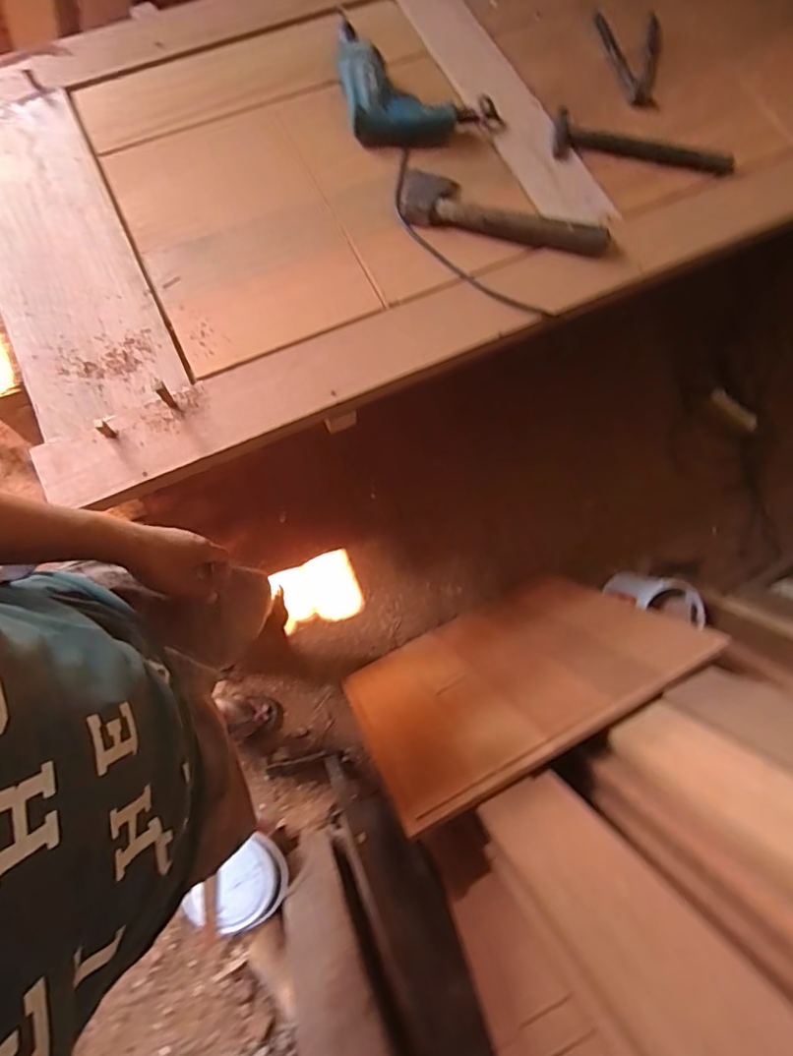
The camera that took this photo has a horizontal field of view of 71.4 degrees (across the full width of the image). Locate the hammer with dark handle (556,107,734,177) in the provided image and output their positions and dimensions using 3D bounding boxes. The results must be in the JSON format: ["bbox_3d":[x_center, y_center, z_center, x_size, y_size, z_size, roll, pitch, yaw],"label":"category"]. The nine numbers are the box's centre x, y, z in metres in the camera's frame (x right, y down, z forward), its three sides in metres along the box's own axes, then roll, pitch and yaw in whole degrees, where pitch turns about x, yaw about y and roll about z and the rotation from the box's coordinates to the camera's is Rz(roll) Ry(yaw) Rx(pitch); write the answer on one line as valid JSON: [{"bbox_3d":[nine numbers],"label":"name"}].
[{"bbox_3d":[0.397,-0.615,0.890,0.284,0.021,0.076,7,74,0],"label":"hammer with dark handle"}]

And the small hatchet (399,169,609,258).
[{"bbox_3d":[0.163,-0.484,0.839,0.314,0.031,0.101,13,74,2],"label":"small hatchet"}]

